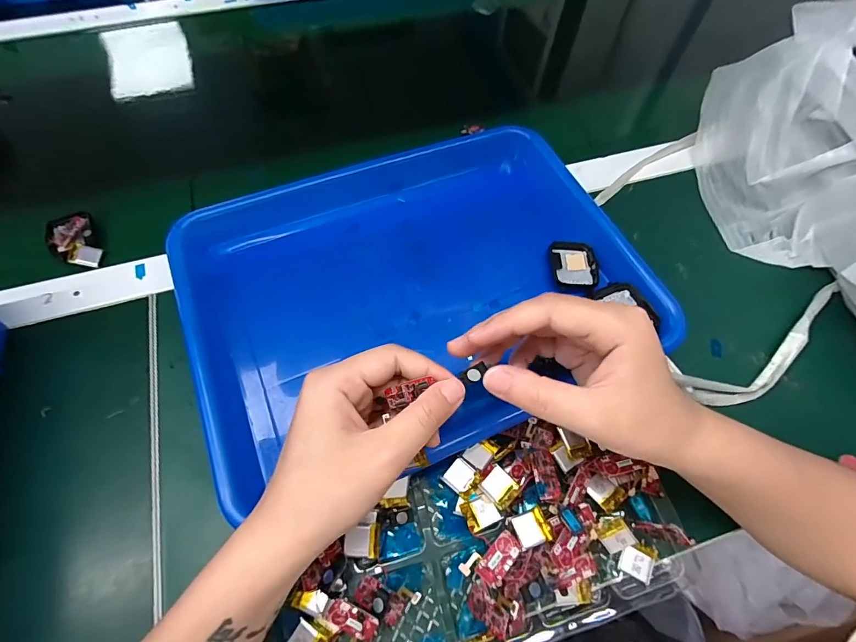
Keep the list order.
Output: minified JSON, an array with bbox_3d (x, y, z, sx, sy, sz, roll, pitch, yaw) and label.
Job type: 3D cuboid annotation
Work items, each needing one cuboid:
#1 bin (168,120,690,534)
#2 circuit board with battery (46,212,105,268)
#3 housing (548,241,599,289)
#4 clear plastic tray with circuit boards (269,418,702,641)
[{"bbox_3d":[-0.013,-0.035,0.325,0.325,0.051,0.263,-21,65,-12],"label":"bin"},{"bbox_3d":[-0.305,-0.069,0.353,0.036,0.007,0.060,-31,67,-16],"label":"circuit board with battery"},{"bbox_3d":[0.118,-0.045,0.334,0.037,0.010,0.042,-1,62,-2],"label":"housing"},{"bbox_3d":[0.028,0.140,0.249,0.253,0.034,0.110,-17,64,-10],"label":"clear plastic tray with circuit boards"}]

